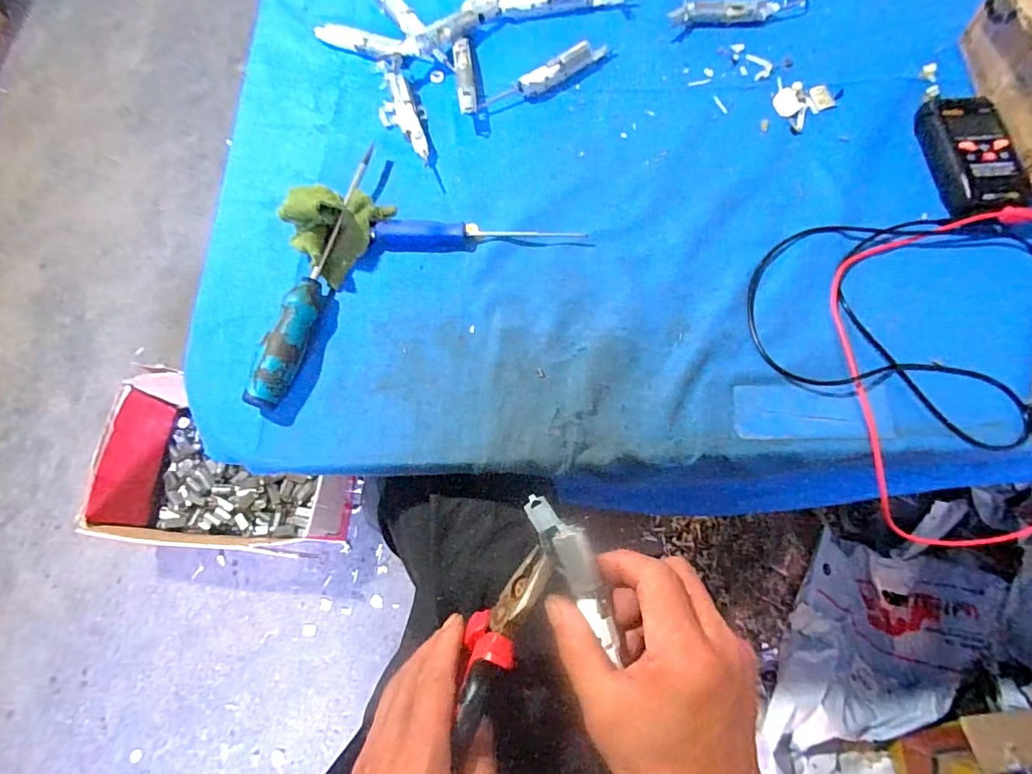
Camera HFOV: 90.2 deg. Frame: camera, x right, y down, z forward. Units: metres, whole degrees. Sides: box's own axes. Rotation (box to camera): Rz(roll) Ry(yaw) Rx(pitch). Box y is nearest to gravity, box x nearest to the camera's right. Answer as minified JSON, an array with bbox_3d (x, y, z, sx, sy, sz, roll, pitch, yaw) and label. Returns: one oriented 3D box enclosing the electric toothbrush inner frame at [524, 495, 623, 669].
[{"bbox_3d":[0.036,0.105,0.297,0.023,0.021,0.094,-28,68,-7],"label":"electric toothbrush inner frame"}]

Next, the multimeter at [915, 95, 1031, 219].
[{"bbox_3d":[0.390,-0.198,0.440,0.057,0.025,0.111,-6,70,0],"label":"multimeter"}]

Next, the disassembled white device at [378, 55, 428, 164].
[{"bbox_3d":[-0.107,-0.261,0.484,0.041,0.021,0.120,-16,71,-3],"label":"disassembled white device"}]

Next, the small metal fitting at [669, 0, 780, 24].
[{"bbox_3d":[0.209,-0.376,0.517,0.105,0.016,0.017,-4,70,1],"label":"small metal fitting"}]

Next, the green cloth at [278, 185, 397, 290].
[{"bbox_3d":[-0.151,-0.137,0.422,0.056,0.051,0.077,35,75,13],"label":"green cloth"}]

